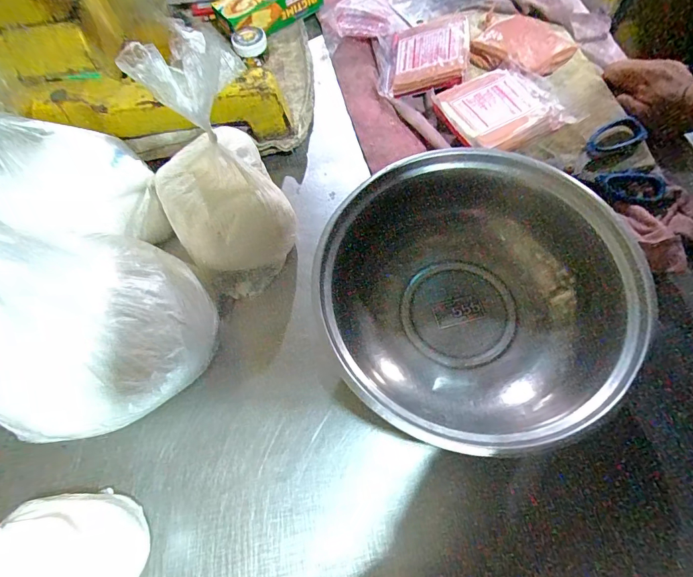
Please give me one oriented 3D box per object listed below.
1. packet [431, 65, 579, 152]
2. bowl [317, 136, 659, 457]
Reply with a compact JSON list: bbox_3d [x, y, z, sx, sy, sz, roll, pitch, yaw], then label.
[{"bbox_3d":[0.188,-0.222,0.497,0.125,0.021,0.114,-24,66,-10],"label":"packet"},{"bbox_3d":[0.122,0.002,0.388,0.285,0.085,0.268,-1,64,2],"label":"bowl"}]

